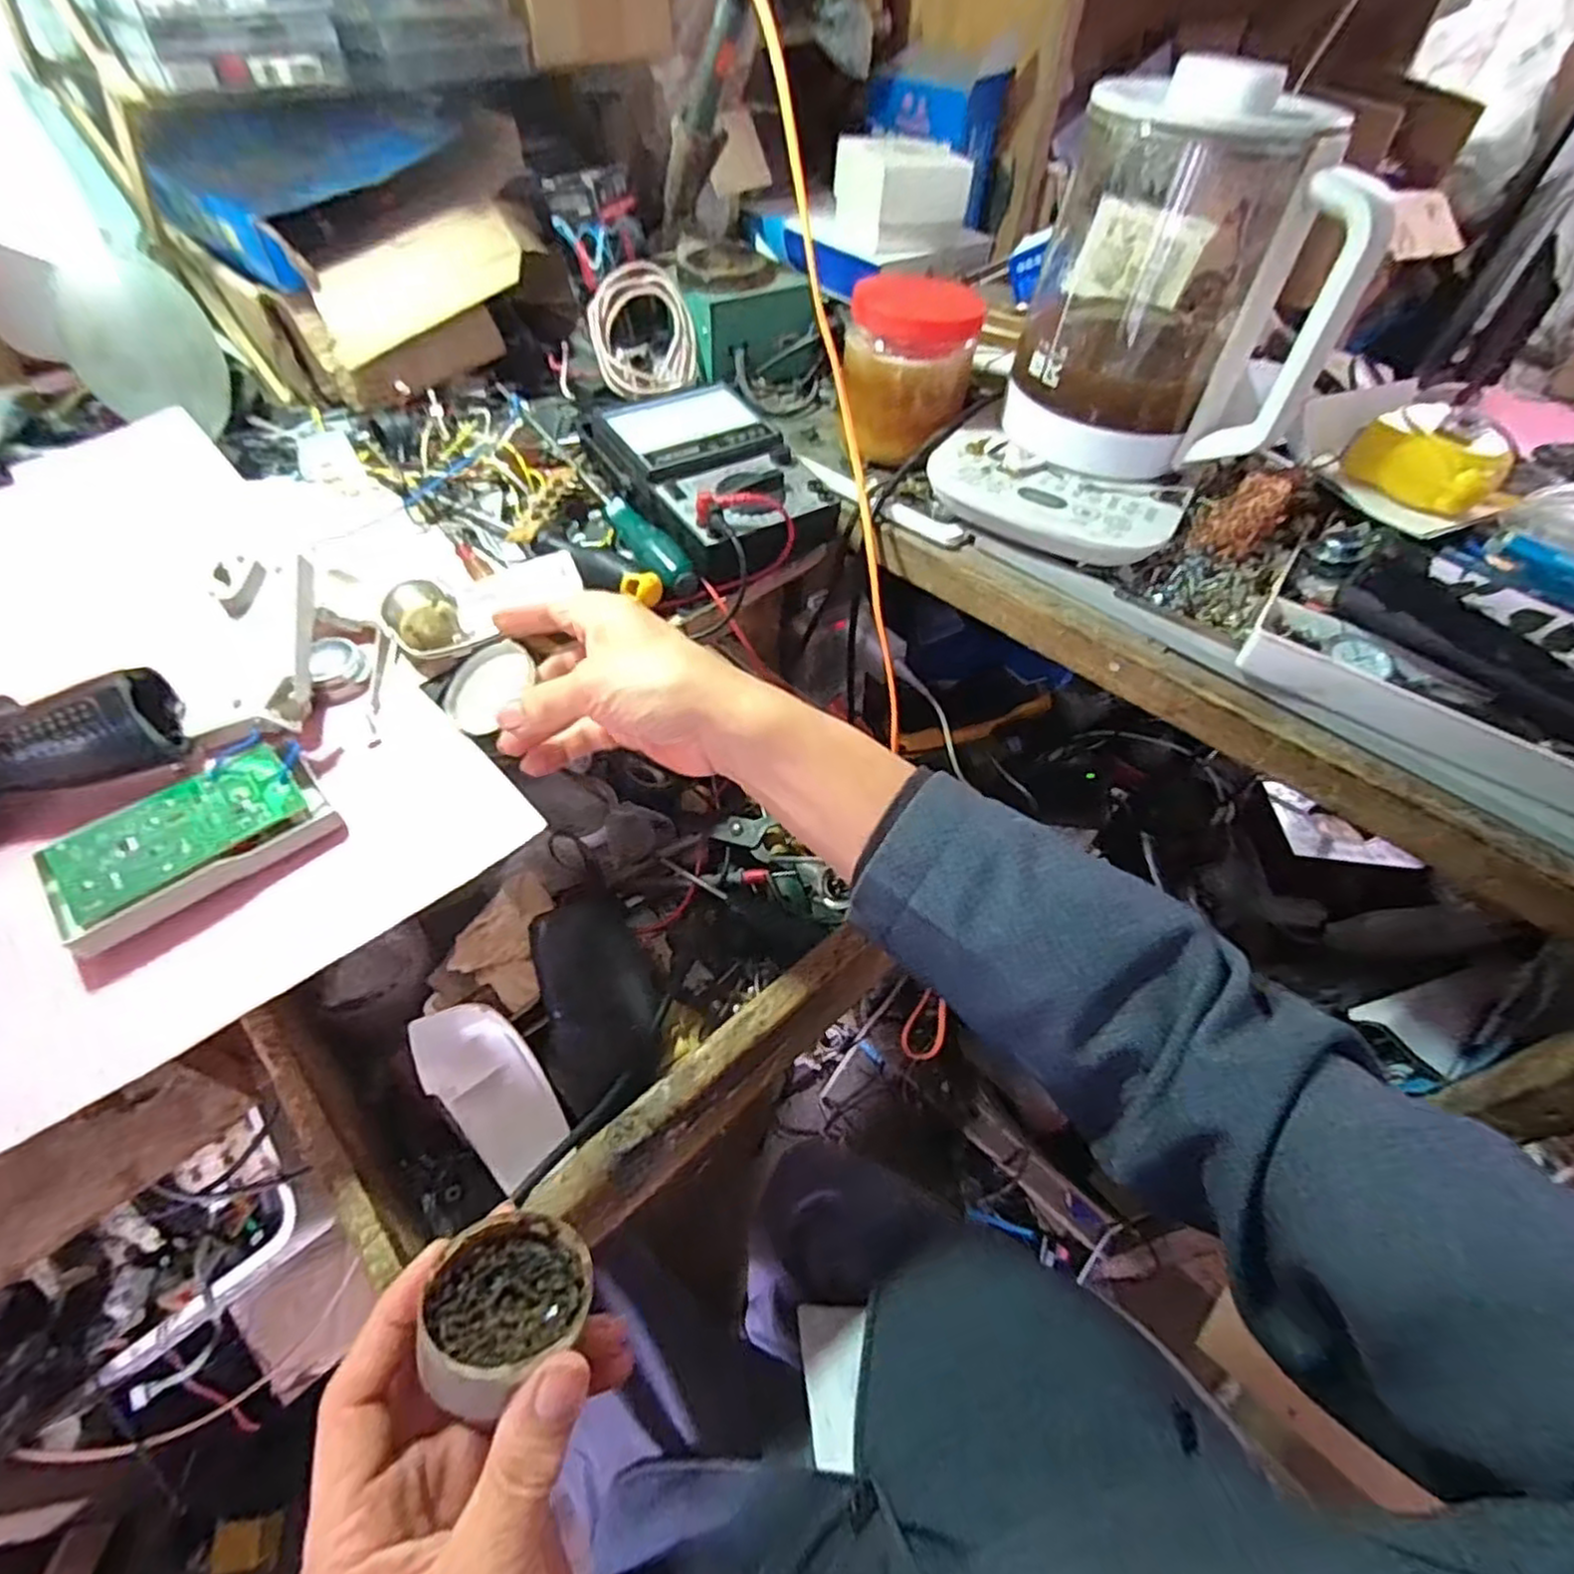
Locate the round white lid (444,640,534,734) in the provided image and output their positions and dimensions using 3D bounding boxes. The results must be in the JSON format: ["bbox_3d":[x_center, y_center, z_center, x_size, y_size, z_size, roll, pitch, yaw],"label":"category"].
[{"bbox_3d":[-0.168,-0.058,0.418,0.055,0.005,0.046,-47,63,-3],"label":"round white lid"}]

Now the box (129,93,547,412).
[{"bbox_3d":[-0.340,-0.441,0.601,0.216,0.154,0.227,-35,61,-26],"label":"box"}]

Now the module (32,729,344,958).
[{"bbox_3d":[-0.285,0.024,0.357,0.112,0.026,0.063,-37,62,-27],"label":"module"}]

